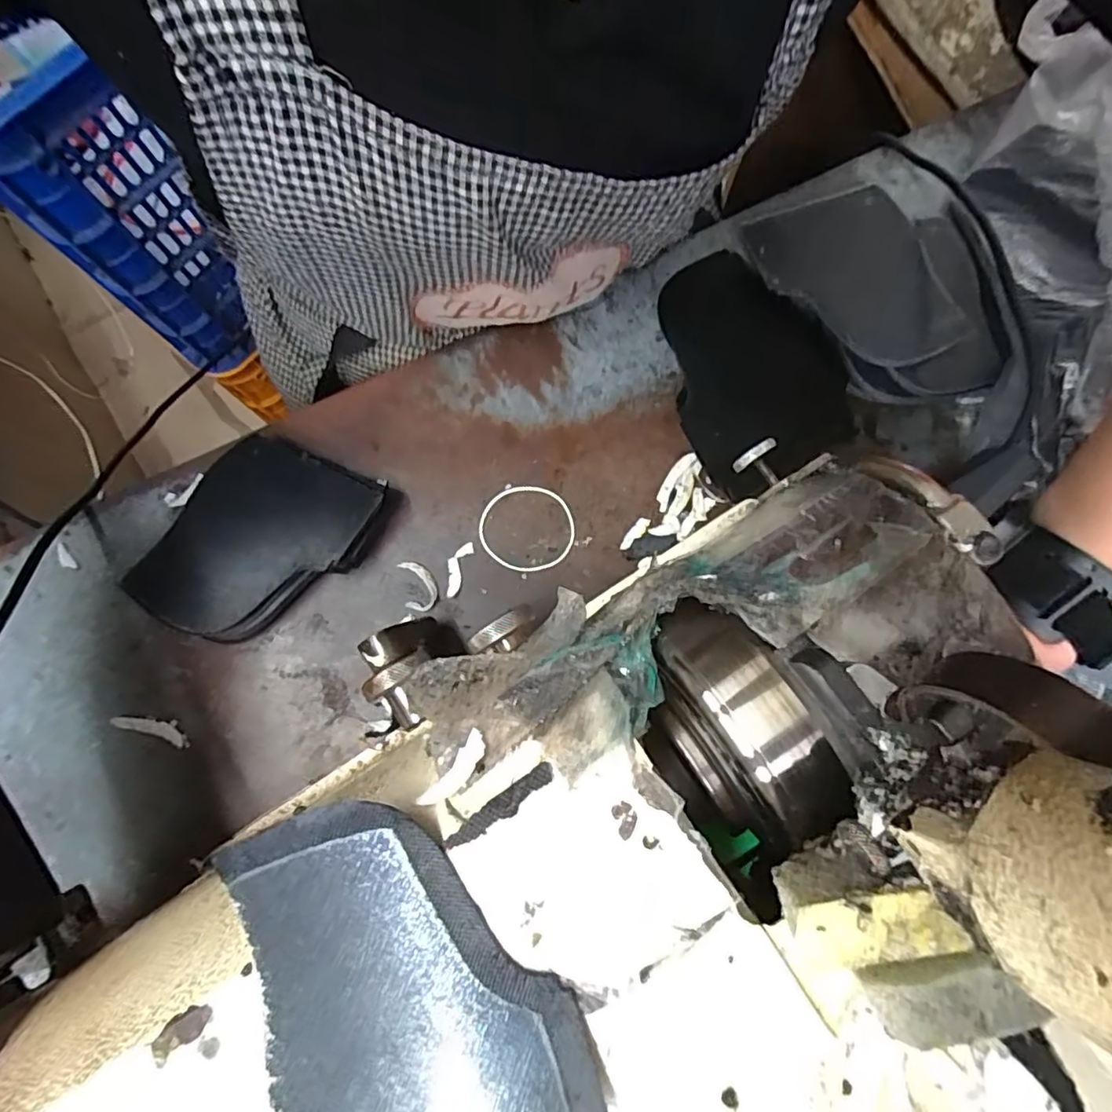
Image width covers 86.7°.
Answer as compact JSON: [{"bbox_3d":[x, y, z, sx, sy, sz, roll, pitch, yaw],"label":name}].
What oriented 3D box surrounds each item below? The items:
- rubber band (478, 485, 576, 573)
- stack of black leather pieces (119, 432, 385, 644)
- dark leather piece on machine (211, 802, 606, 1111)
[{"bbox_3d":[-0.017,-0.017,0.344,0.055,0.004,0.051,0,79,0],"label":"rubber band"},{"bbox_3d":[-0.163,-0.006,0.330,0.095,0.023,0.115,30,81,5],"label":"stack of black leather pieces"},{"bbox_3d":[-0.044,0.128,0.174,0.086,0.006,0.110,-19,78,-3],"label":"dark leather piece on machine"}]

